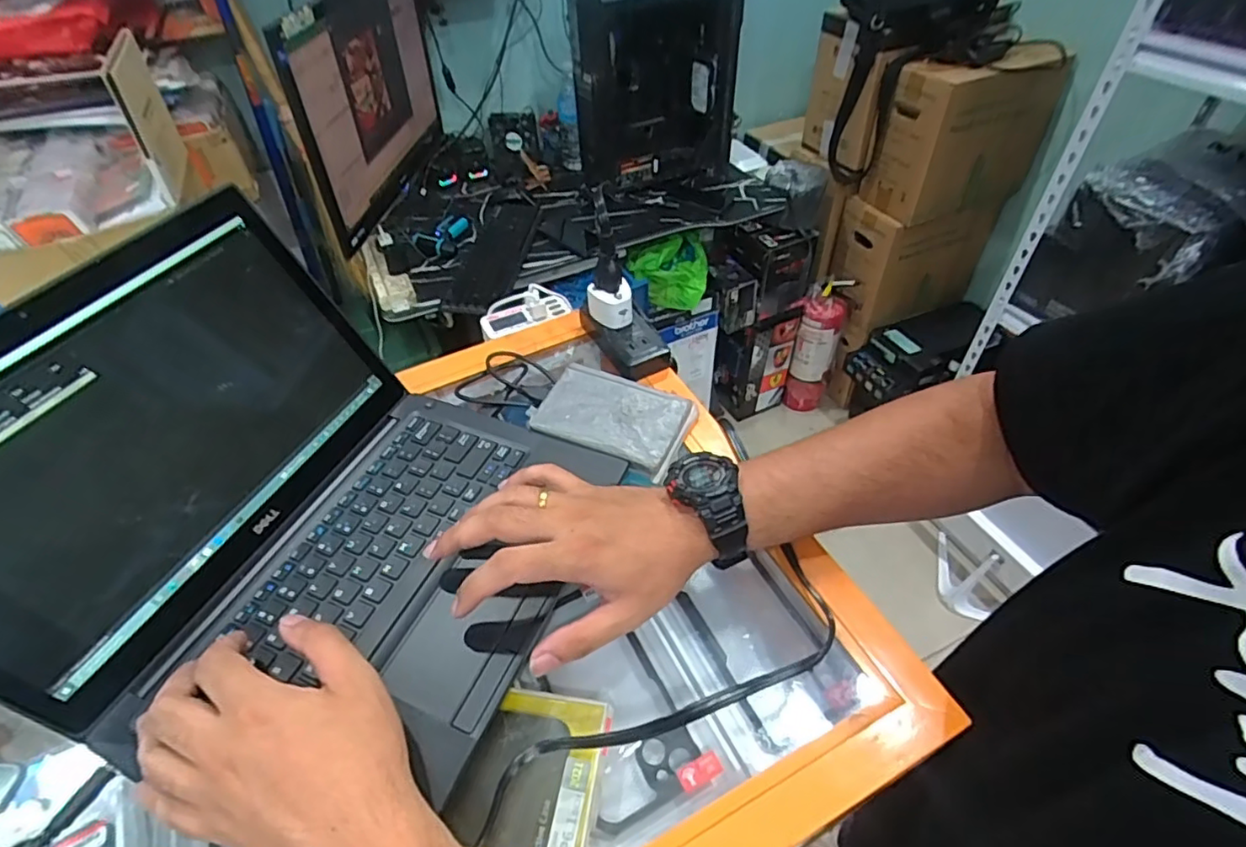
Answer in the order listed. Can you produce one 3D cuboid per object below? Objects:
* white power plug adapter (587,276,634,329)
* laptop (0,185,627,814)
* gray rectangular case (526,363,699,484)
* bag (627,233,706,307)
[{"bbox_3d":[-0.011,-0.108,0.543,0.038,0.034,0.028,-12,47,-8],"label":"white power plug adapter"},{"bbox_3d":[-0.196,0.035,0.350,0.290,0.175,0.293,16,50,17],"label":"laptop"},{"bbox_3d":[-0.009,-0.007,0.489,0.121,0.017,0.080,19,51,20],"label":"gray rectangular case"},{"bbox_3d":[0.124,-0.413,1.603,0.219,0.178,0.095,-6,47,-2],"label":"bag"}]

